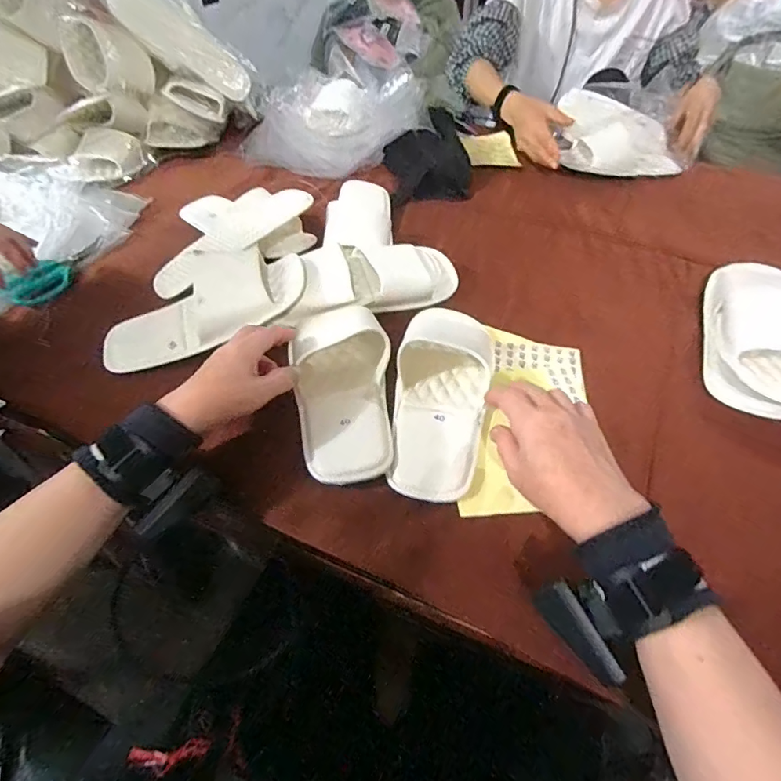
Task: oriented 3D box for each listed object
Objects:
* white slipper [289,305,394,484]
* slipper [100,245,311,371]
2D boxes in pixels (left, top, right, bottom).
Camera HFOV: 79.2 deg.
[{"bbox_3d":[-0.045,-0.005,0.482,0.098,0.048,0.206,-3,54,-6],"label":"white slipper"},{"bbox_3d":[-0.215,-0.085,0.526,0.248,0.046,0.110,-27,53,-2],"label":"slipper"}]

